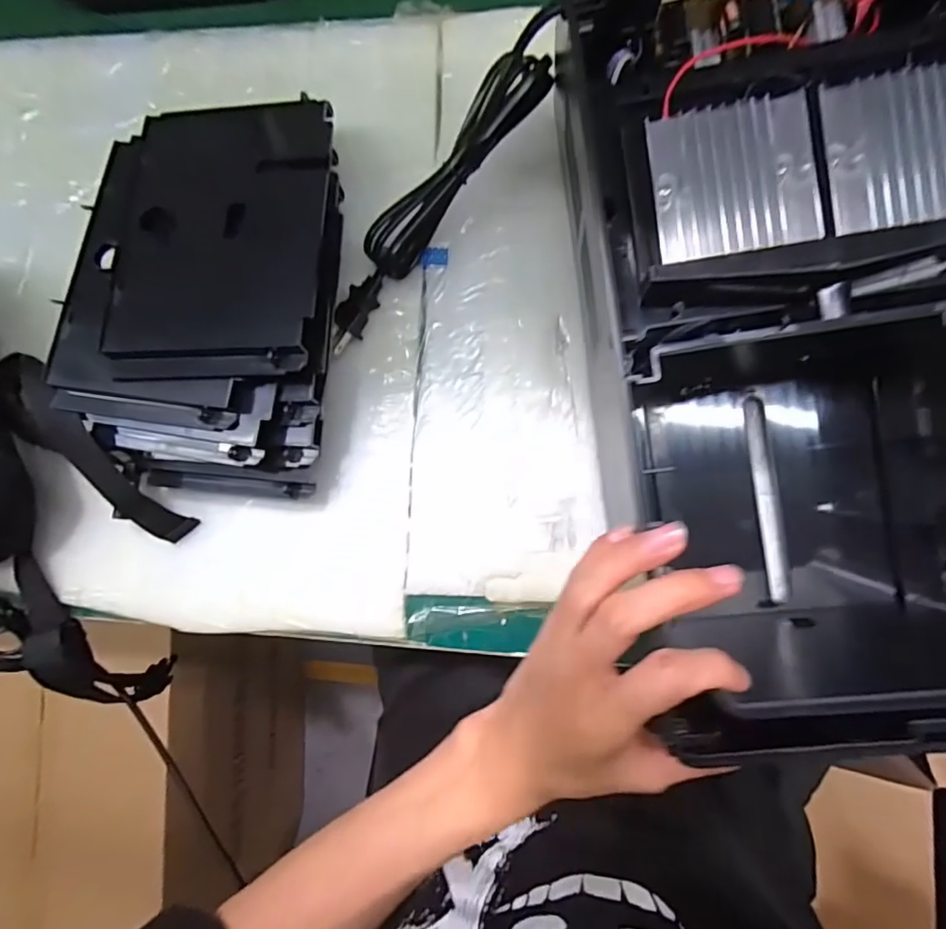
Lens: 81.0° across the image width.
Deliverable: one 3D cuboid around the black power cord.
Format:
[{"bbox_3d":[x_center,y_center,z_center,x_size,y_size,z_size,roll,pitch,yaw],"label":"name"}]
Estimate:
[{"bbox_3d":[-0.023,-0.164,0.339,0.028,0.025,0.217,45,110,6],"label":"black power cord"}]

